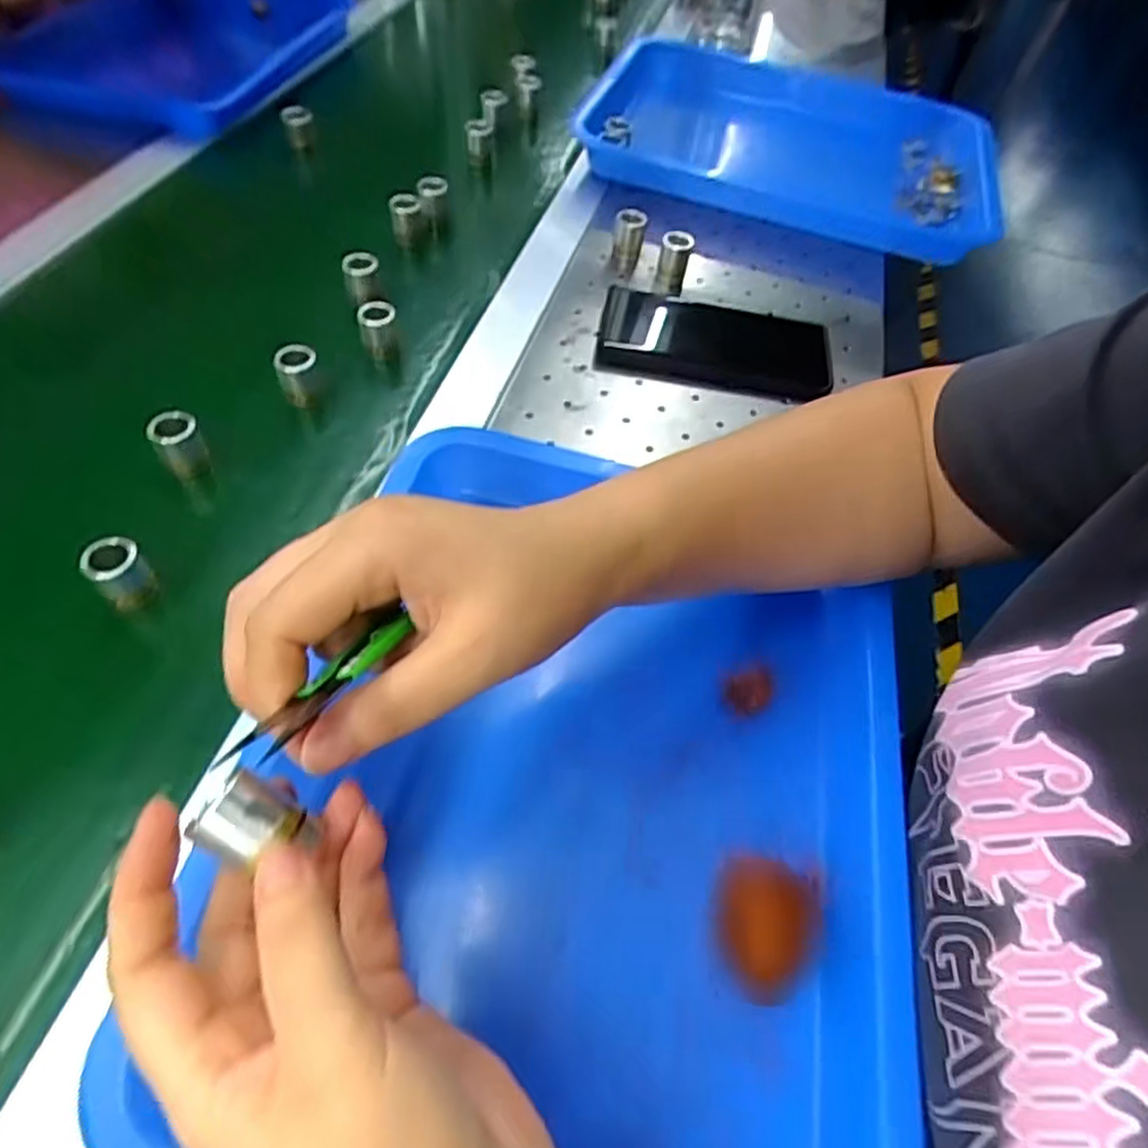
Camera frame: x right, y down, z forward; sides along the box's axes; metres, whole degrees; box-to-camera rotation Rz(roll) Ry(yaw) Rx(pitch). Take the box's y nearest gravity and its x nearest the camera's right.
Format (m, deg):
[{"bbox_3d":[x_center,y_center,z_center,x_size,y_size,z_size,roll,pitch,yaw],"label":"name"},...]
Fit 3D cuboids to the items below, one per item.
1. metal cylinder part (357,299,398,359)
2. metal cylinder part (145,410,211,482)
[{"bbox_3d":[-0.129,-0.160,0.474,0.023,0.037,0.019,-10,59,-9],"label":"metal cylinder part"},{"bbox_3d":[-0.220,-0.070,0.402,0.024,0.041,0.019,-29,64,-19],"label":"metal cylinder part"}]

